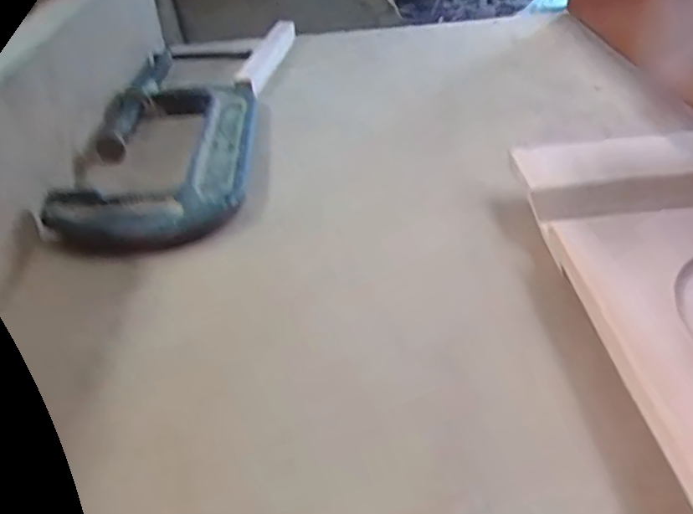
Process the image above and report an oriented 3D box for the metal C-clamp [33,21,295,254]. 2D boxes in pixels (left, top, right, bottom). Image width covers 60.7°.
[{"bbox_3d":[-0.133,-0.130,0.509,0.134,0.020,0.384,-2,37,3],"label":"metal C-clamp"}]

